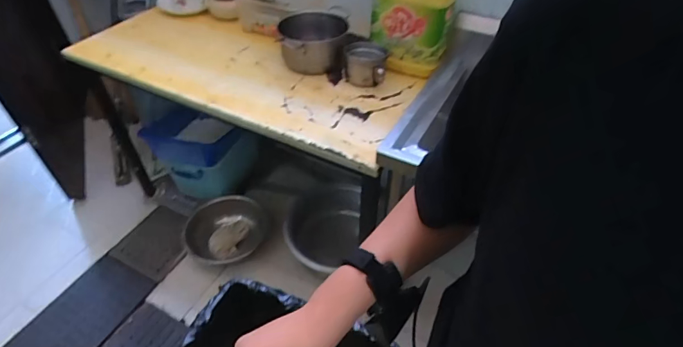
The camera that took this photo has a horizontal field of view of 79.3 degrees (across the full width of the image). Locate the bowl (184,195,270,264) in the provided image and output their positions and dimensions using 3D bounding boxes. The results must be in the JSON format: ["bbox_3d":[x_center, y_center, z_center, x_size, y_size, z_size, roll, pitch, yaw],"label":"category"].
[{"bbox_3d":[-0.482,0.239,1.755,0.291,0.095,0.346,25,49,22],"label":"bowl"}]

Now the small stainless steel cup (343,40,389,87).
[{"bbox_3d":[0.072,-0.328,1.254,0.122,0.102,0.122,0,45,0],"label":"small stainless steel cup"}]

